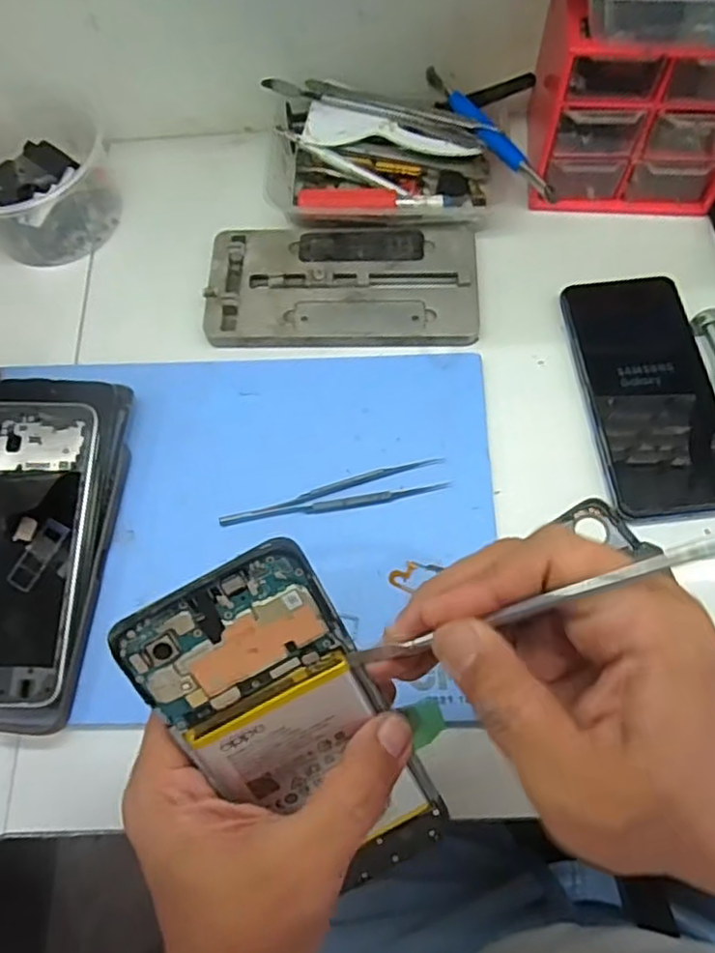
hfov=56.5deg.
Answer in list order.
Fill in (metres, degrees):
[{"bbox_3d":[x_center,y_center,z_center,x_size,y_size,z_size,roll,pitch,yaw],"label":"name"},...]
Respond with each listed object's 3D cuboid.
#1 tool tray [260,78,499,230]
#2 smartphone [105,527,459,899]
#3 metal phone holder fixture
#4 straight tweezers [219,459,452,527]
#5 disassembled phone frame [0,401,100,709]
[{"bbox_3d":[0.015,-0.221,0.463,0.150,0.042,0.095,3,68,4],"label":"tool tray"},{"bbox_3d":[-0.022,0.100,0.252,0.069,0.005,0.156,-28,112,-5],"label":"smartphone"},{"bbox_3d":[-0.010,-0.129,0.445,0.177,0.011,0.094,-1,68,3],"label":"metal phone holder fixture"},{"bbox_3d":[-0.014,0.012,0.387,0.131,0.008,0.020,-13,68,-2],"label":"straight tweezers"},{"bbox_3d":[-0.190,0.038,0.364,0.078,0.009,0.165,0,73,3],"label":"disassembled phone frame"}]

